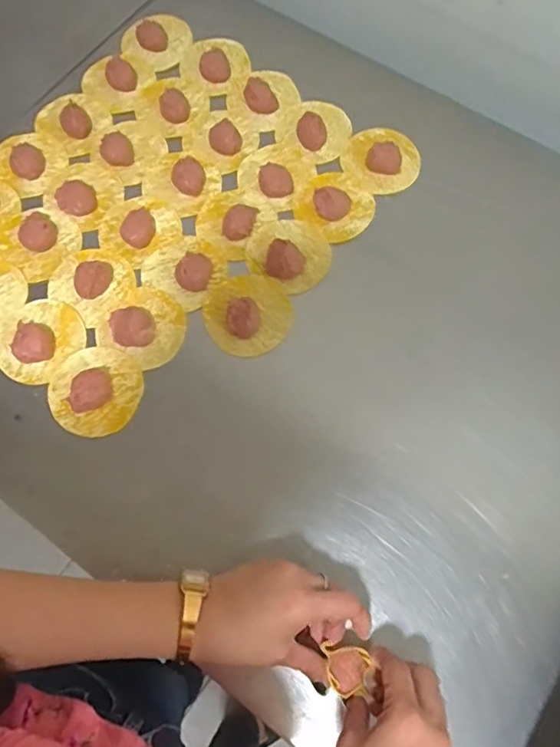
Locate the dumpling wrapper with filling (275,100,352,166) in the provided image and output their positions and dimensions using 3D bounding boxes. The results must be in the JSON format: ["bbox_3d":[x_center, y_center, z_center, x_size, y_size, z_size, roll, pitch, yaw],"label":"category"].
[{"bbox_3d":[0.041,-0.270,0.585,0.074,0.027,0.076,0,73,1],"label":"dumpling wrapper with filling"}]

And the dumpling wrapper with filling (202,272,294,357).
[{"bbox_3d":[-0.031,-0.061,0.510,0.081,0.023,0.082,0,73,1],"label":"dumpling wrapper with filling"}]

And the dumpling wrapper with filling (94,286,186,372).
[{"bbox_3d":[-0.130,-0.051,0.510,0.082,0.020,0.075,30,76,9],"label":"dumpling wrapper with filling"}]

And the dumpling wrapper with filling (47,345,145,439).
[{"bbox_3d":[-0.169,0.014,0.489,0.083,0.021,0.081,0,73,1],"label":"dumpling wrapper with filling"}]

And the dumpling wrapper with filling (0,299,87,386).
[{"bbox_3d":[-0.229,-0.034,0.506,0.074,0.022,0.083,41,78,12],"label":"dumpling wrapper with filling"}]

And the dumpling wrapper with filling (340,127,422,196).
[{"bbox_3d":[0.109,-0.230,0.575,0.080,0.017,0.078,0,73,1],"label":"dumpling wrapper with filling"}]

